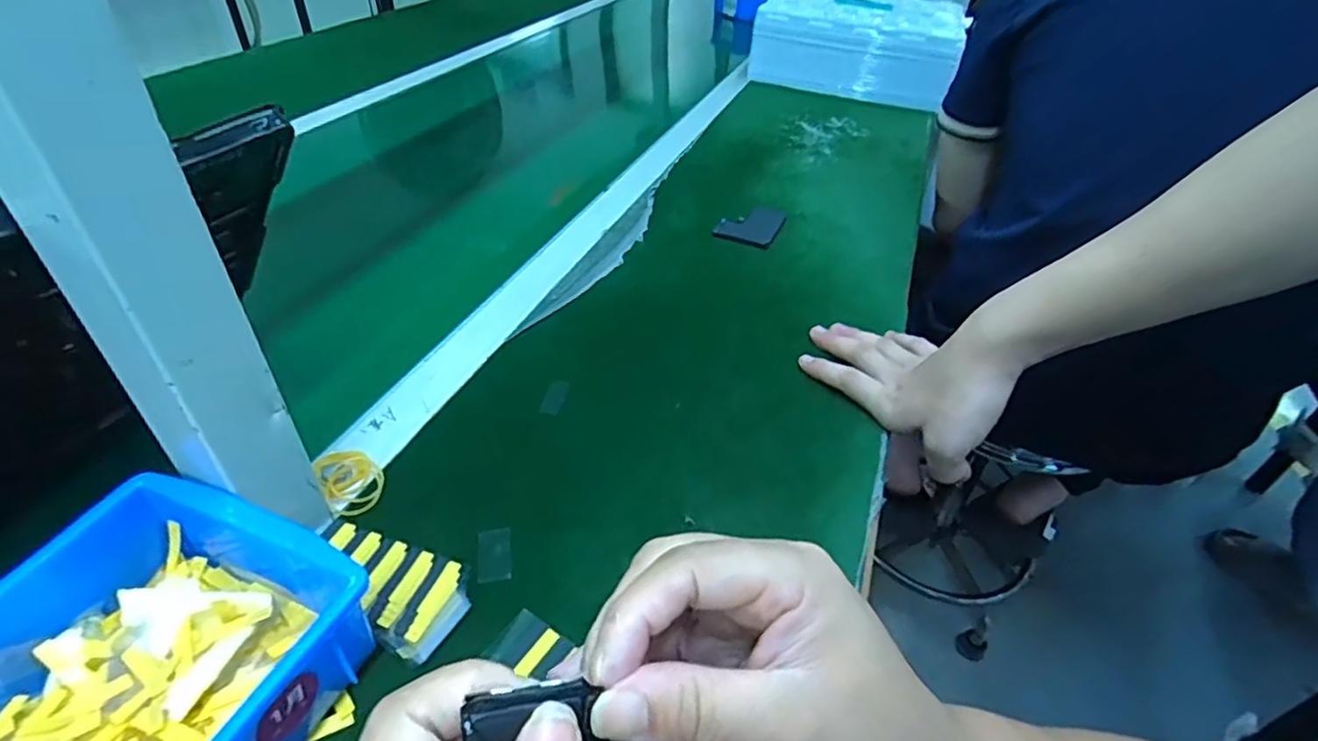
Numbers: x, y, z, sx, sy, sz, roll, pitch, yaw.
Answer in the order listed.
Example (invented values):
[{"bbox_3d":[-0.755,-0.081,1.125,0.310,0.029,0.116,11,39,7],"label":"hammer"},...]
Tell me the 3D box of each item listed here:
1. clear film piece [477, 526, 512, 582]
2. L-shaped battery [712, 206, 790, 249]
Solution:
[{"bbox_3d":[-0.092,0.104,0.356,0.019,0.004,0.032,-11,44,-5],"label":"clear film piece"},{"bbox_3d":[0.096,-0.153,0.657,0.059,0.004,0.081,17,42,17],"label":"L-shaped battery"}]

